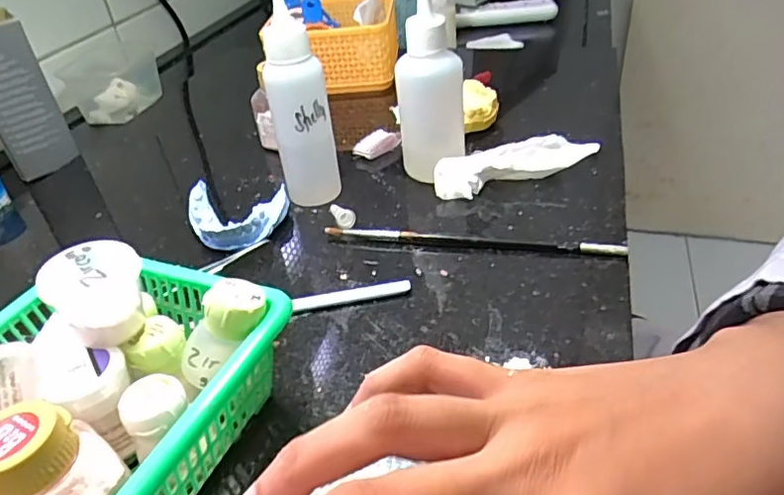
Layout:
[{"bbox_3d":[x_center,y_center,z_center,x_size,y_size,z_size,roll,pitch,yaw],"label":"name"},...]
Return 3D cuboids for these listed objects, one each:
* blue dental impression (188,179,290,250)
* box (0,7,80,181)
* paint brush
[{"bbox_3d":[-0.109,-0.022,0.395,0.069,0.022,0.057,-5,37,1],"label":"blue dental impression"},{"bbox_3d":[-0.338,-0.136,0.507,0.058,0.128,0.057,-30,44,-29],"label":"box"},{"bbox_3d":[0.049,-0.005,0.358,0.186,0.008,0.006,5,38,13],"label":"paint brush"}]

